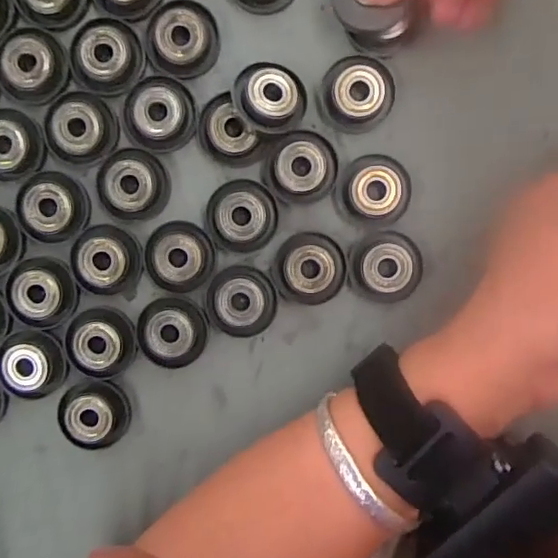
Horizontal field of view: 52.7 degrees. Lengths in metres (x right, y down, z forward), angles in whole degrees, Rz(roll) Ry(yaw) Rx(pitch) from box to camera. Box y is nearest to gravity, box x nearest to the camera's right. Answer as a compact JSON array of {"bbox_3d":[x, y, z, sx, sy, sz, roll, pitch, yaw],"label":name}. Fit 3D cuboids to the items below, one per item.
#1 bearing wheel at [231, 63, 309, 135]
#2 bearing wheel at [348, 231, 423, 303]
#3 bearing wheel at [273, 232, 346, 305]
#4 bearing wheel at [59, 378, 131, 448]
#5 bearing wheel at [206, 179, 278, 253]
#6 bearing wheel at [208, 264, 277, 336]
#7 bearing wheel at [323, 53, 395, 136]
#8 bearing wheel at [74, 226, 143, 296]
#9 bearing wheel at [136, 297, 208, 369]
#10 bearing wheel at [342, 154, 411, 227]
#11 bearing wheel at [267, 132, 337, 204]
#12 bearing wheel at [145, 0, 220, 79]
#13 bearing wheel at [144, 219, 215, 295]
[{"bbox_3d":[-0.004,-0.078,0.244,0.031,0.009,0.031,-4,102,-19],"label":"bearing wheel"},{"bbox_3d":[0.048,-0.005,0.252,0.032,0.007,0.031,0,95,2],"label":"bearing wheel"},{"bbox_3d":[0.014,-0.005,0.253,0.031,0.008,0.031,0,95,2],"label":"bearing wheel"},{"bbox_3d":[-0.086,0.063,0.260,0.031,0.013,0.030,0,95,2],"label":"bearing wheel"},{"bbox_3d":[-0.017,-0.028,0.252,0.031,0.008,0.032,0,95,2],"label":"bearing wheel"},{"bbox_3d":[-0.017,0.011,0.255,0.029,0.008,0.032,-3,95,3],"label":"bearing wheel"},{"bbox_3d":[0.035,-0.081,0.246,0.031,0.010,0.031,0,95,2],"label":"bearing wheel"},{"bbox_3d":[-0.079,-0.009,0.254,0.031,0.007,0.030,0,95,2],"label":"bearing wheel"},{"bbox_3d":[-0.049,0.024,0.258,0.032,0.009,0.031,0,95,2],"label":"bearing wheel"},{"bbox_3d":[0.043,-0.039,0.249,0.029,0.009,0.030,0,95,2],"label":"bearing wheel"},{"bbox_3d":[0.011,-0.050,0.250,0.029,0.007,0.031,0,95,2],"label":"bearing wheel"},{"bbox_3d":[-0.043,-0.105,0.246,0.031,0.008,0.031,0,95,2],"label":"bearing wheel"},{"bbox_3d":[-0.045,-0.010,0.253,0.031,0.007,0.030,0,95,2],"label":"bearing wheel"}]

